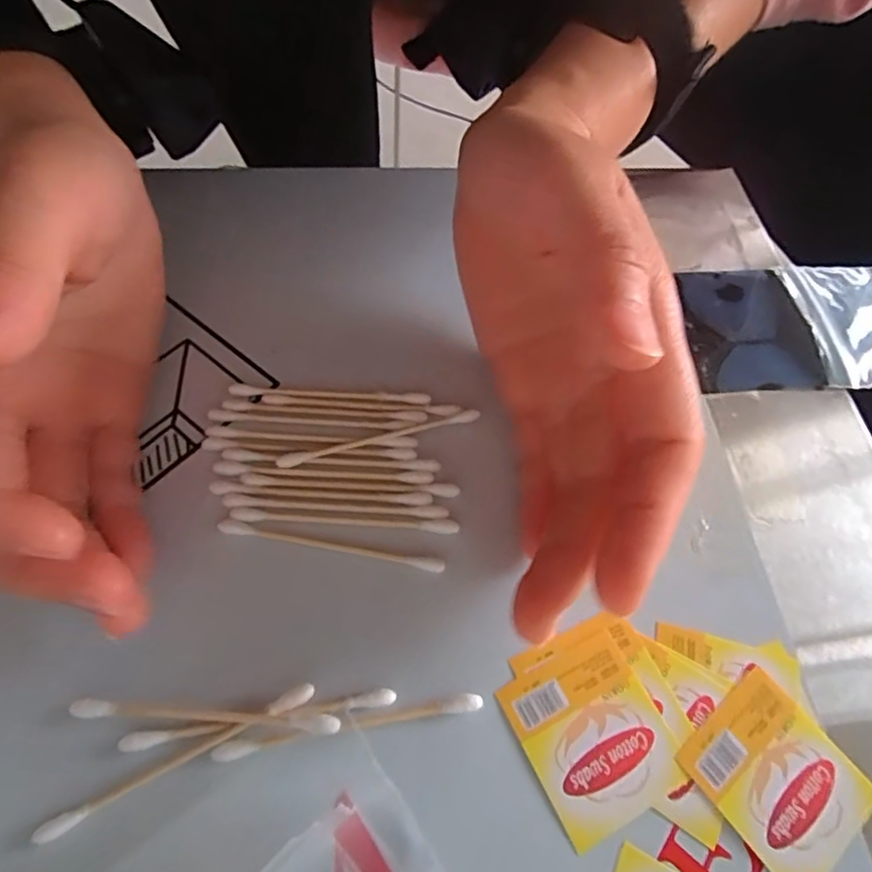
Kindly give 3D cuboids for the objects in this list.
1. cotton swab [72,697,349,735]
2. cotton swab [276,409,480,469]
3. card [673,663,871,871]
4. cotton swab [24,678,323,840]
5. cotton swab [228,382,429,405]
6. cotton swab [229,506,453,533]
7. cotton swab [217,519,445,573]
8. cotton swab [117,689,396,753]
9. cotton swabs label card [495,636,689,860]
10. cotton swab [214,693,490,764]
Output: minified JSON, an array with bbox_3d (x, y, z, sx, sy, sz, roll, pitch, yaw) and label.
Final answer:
[{"bbox_3d":[-0.061,0.074,0.153,0.071,0.006,0.004,5,58,-1],"label":"cotton swab"},{"bbox_3d":[-0.019,0.001,0.199,0.070,0.004,0.005,-15,64,-11],"label":"cotton swab"},{"bbox_3d":[0.093,0.092,0.158,0.038,0.004,0.043,-33,68,-19],"label":"card"},{"bbox_3d":[-0.065,0.083,0.149,0.071,0.005,0.005,-23,63,-17],"label":"cotton swab"},{"bbox_3d":[-0.038,-0.016,0.208,0.070,0.004,0.005,3,61,-2],"label":"cotton swab"},{"bbox_3d":[-0.029,0.026,0.185,0.071,0.004,0.005,4,59,-2],"label":"cotton swab"},{"bbox_3d":[-0.033,0.034,0.181,0.071,0.004,0.004,10,59,2],"label":"cotton swab"},{"bbox_3d":[-0.047,0.075,0.154,0.071,0.005,0.004,-7,59,-8],"label":"cotton swab"},{"bbox_3d":[0.043,0.081,0.160,0.039,0.004,0.041,-23,63,-17],"label":"cotton swabs label card"},{"bbox_3d":[-0.023,0.077,0.155,0.071,0.004,0.005,-8,60,-9],"label":"cotton swab"}]

